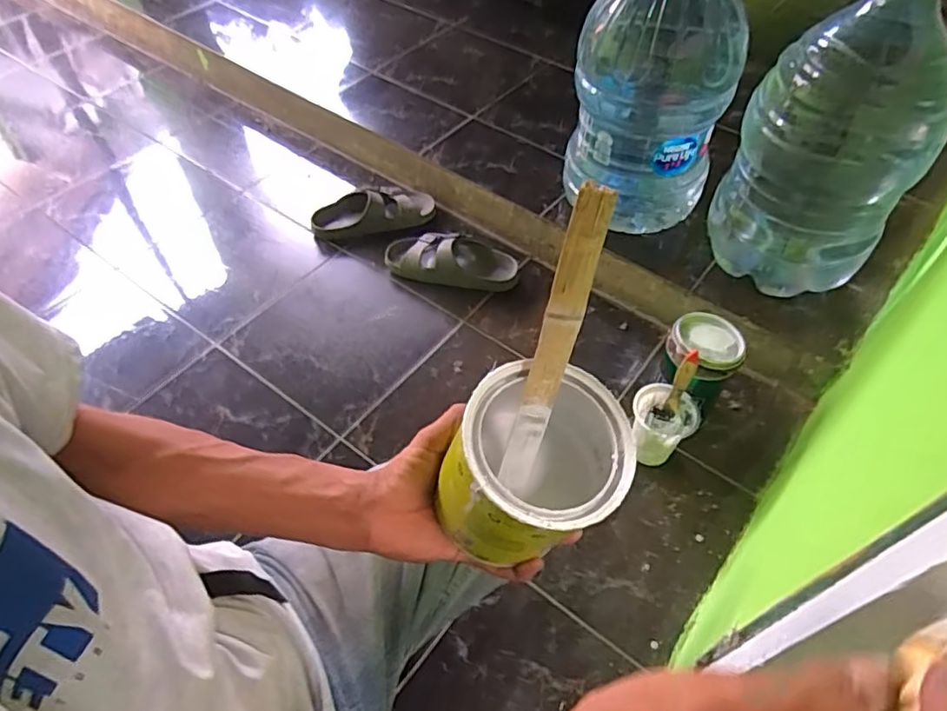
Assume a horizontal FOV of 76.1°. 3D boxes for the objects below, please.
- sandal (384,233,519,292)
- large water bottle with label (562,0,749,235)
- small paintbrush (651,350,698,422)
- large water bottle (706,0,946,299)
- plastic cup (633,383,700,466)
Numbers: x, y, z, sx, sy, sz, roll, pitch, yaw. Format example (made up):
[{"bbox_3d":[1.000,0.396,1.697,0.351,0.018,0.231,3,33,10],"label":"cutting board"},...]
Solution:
[{"bbox_3d":[-0.042,-0.181,1.129,0.247,0.059,0.106,6,54,2],"label":"sandal"},{"bbox_3d":[0.294,-0.443,0.967,0.249,0.413,0.247,18,54,13],"label":"large water bottle with label"},{"bbox_3d":[0.282,0.041,0.836,0.029,0.113,0.016,25,32,15],"label":"small paintbrush"},{"bbox_3d":[0.497,-0.281,0.851,0.175,0.442,0.200,-6,53,-5],"label":"large water bottle"},{"bbox_3d":[0.269,0.108,0.885,0.089,0.101,0.080,24,56,14],"label":"plastic cup"}]

